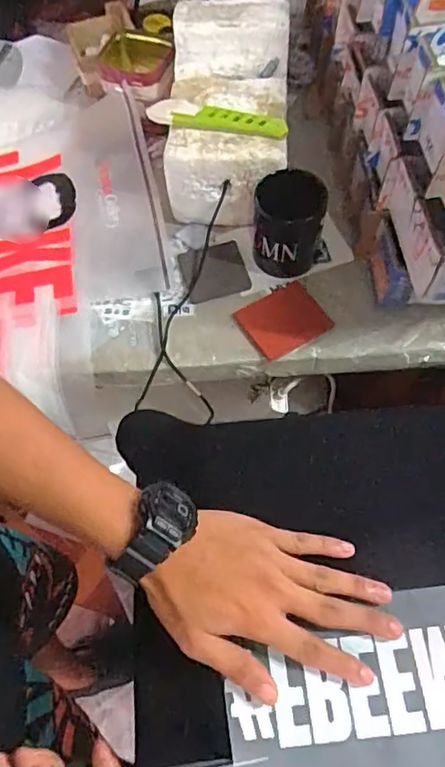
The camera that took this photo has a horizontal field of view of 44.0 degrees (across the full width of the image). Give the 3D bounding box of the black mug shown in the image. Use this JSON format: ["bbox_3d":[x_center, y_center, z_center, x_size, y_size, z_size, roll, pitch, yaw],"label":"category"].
[{"bbox_3d":[0.073,-0.185,0.633,0.073,0.112,0.073,0,64,1],"label":"black mug"}]

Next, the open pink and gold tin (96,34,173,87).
[{"bbox_3d":[-0.122,-0.431,0.753,0.099,0.042,0.095,-1,64,1],"label":"open pink and gold tin"}]

